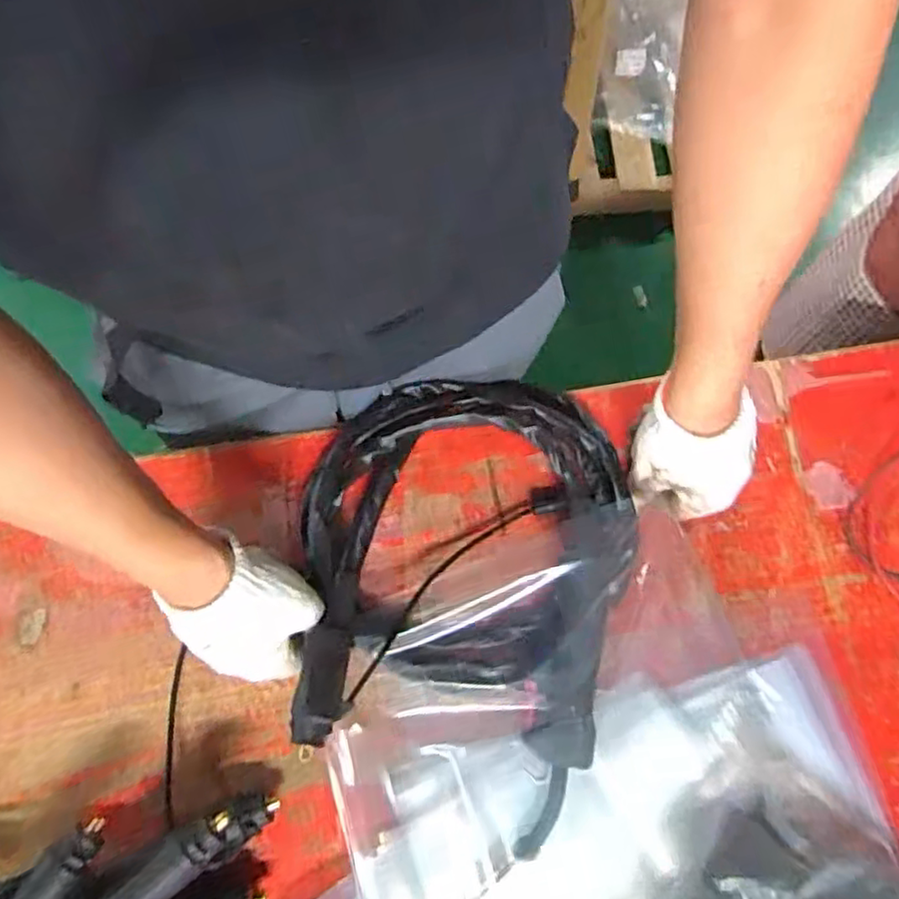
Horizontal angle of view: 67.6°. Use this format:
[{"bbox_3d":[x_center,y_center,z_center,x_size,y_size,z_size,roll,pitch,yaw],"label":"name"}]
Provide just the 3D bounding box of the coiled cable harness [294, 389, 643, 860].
[{"bbox_3d":[0.005,0.097,0.525,0.256,0.062,0.315,15,74,4],"label":"coiled cable harness"}]

